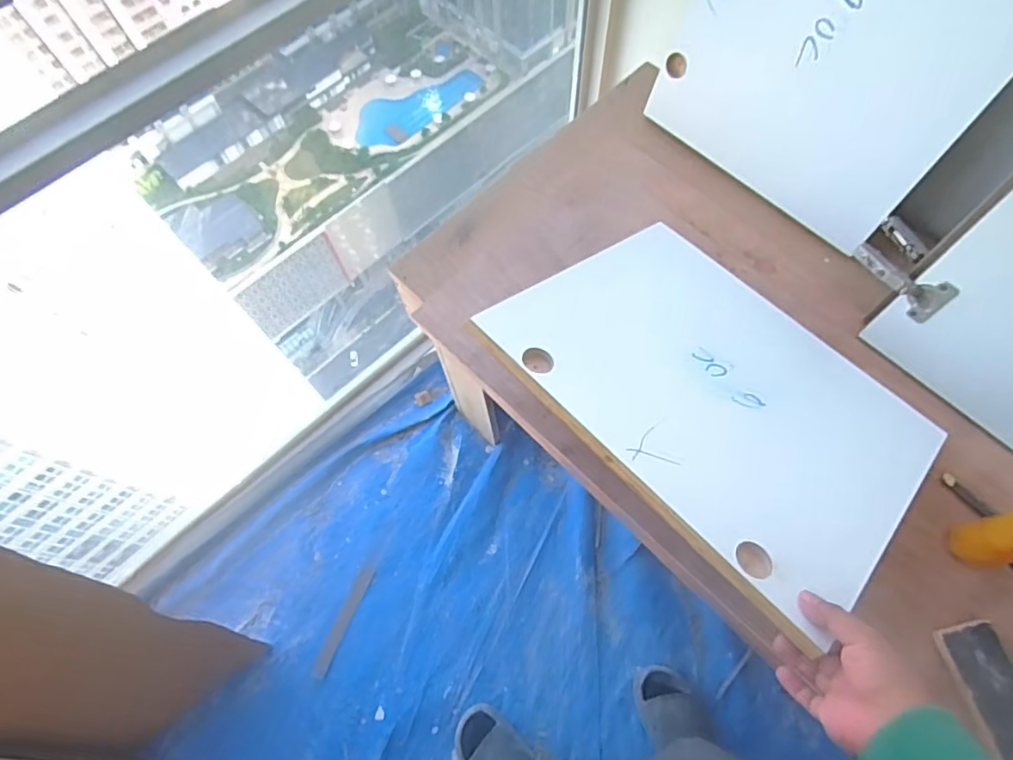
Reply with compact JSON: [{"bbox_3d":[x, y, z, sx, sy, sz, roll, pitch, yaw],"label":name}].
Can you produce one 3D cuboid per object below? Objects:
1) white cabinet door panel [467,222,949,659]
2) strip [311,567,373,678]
[{"bbox_3d":[0.245,0.002,0.682,0.368,0.017,0.458,-32,66,-32],"label":"white cabinet door panel"},{"bbox_3d":[-0.359,0.533,1.299,0.033,0.013,0.245,20,69,12],"label":"strip"}]

